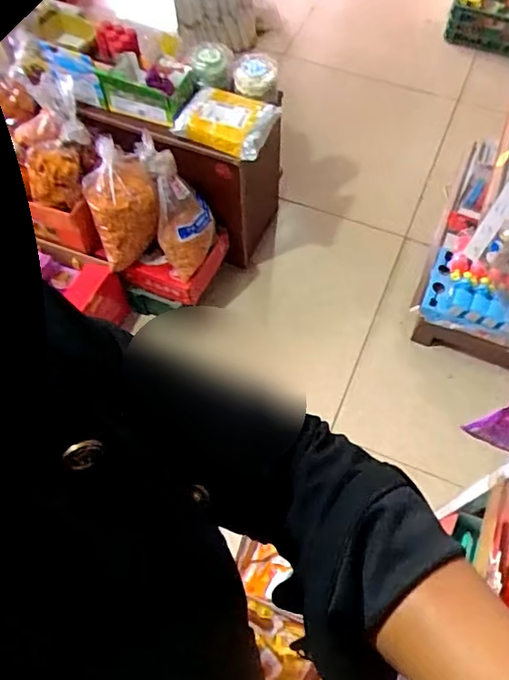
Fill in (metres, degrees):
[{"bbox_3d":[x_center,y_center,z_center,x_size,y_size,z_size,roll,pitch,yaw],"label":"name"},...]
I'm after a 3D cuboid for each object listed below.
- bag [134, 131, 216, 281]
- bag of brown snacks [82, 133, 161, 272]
[{"bbox_3d":[-0.223,-0.397,1.614,0.179,0.420,0.113,-23,23,-12],"label":"bag"},{"bbox_3d":[-0.387,-0.400,1.608,0.194,0.284,0.213,-21,63,-11],"label":"bag of brown snacks"}]

